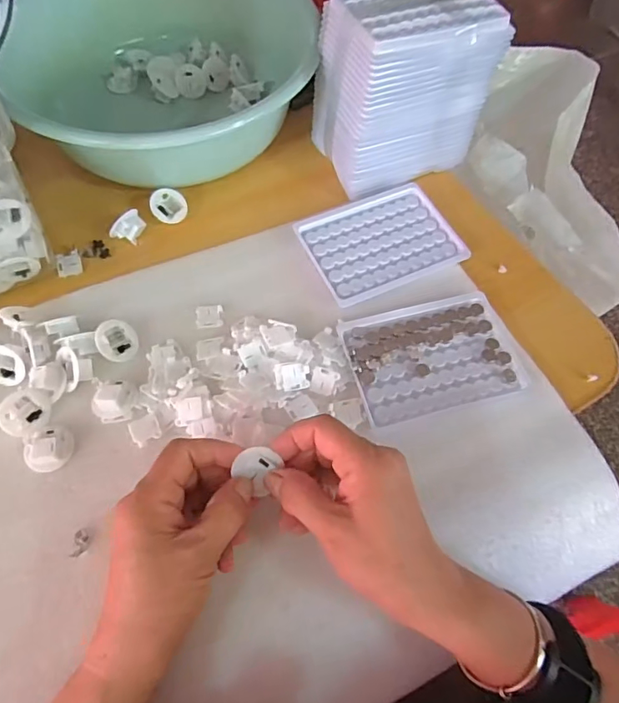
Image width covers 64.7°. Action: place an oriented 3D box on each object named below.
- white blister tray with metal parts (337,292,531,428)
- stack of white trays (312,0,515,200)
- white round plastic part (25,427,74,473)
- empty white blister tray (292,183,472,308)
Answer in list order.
[{"bbox_3d":[0.095,0.002,0.383,0.128,0.009,0.091,-13,64,-8],"label":"white blister tray with metal parts"},{"bbox_3d":[0.083,-0.239,0.442,0.135,0.132,0.098,-19,65,-11],"label":"stack of white trays"},{"bbox_3d":[-0.182,0.066,0.338,0.029,0.016,0.032,25,65,11],"label":"white round plastic part"},{"bbox_3d":[0.062,-0.097,0.439,0.127,0.017,0.100,-22,66,-12],"label":"empty white blister tray"}]

